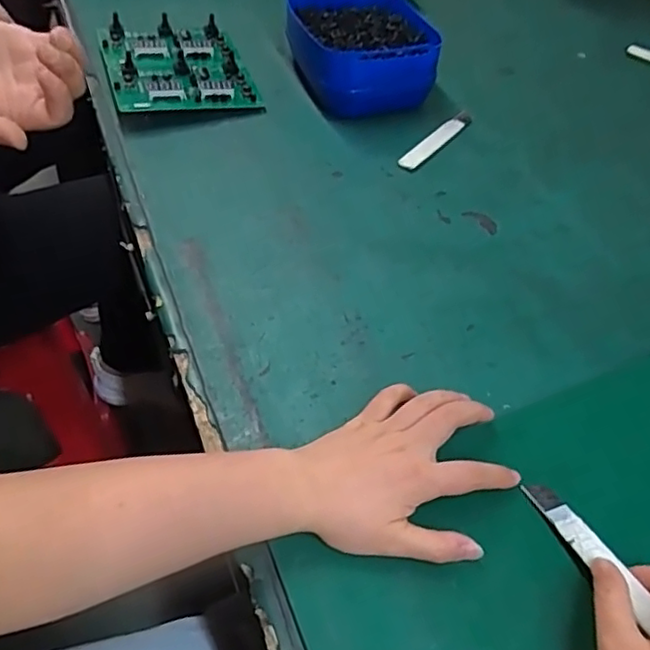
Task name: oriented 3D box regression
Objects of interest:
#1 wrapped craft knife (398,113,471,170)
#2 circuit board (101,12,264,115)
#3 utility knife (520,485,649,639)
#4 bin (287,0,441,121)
[{"bbox_3d":[0.128,-0.213,0.716,0.024,0.006,0.130,32,56,21],"label":"wrapped craft knife"},{"bbox_3d":[-0.182,-0.317,0.763,0.161,0.035,0.193,-15,53,-15],"label":"circuit board"},{"bbox_3d":[0.174,0.145,0.406,0.021,0.004,0.111,-22,44,-20],"label":"utility knife"},{"bbox_3d":[0.041,-0.344,0.772,0.161,0.075,0.201,-6,51,-7],"label":"bin"}]

